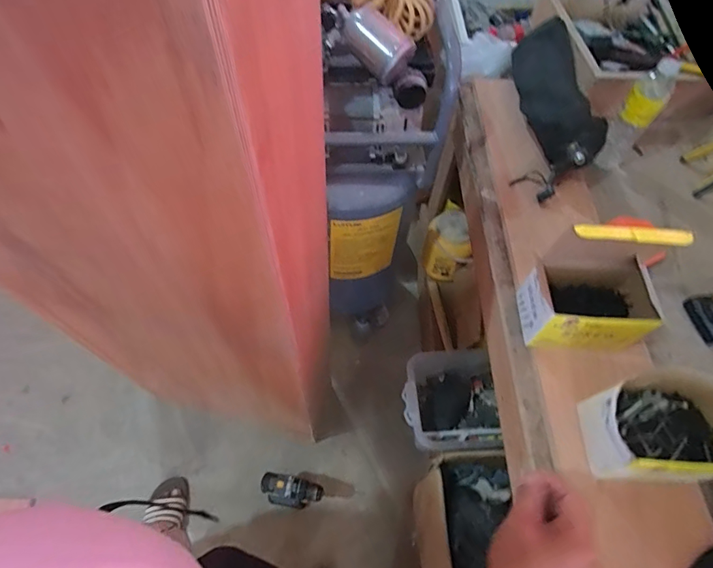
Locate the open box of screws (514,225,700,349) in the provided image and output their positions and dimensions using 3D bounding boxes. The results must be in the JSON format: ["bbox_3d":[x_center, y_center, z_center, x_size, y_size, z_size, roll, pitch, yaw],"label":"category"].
[{"bbox_3d":[0.332,0.007,0.561,0.160,0.186,0.100,4,59,-1],"label":"open box of screws"}]

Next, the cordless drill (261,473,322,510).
[{"bbox_3d":[-0.181,0.586,1.175,0.182,0.216,0.066,10,59,3],"label":"cordless drill"}]

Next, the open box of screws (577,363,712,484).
[{"bbox_3d":[0.369,0.172,0.510,0.168,0.099,0.120,3,59,-1],"label":"open box of screws"}]

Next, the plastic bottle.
[{"bbox_3d":[0.502,-0.301,0.754,0.059,0.196,0.053,39,64,18],"label":"plastic bottle"}]

